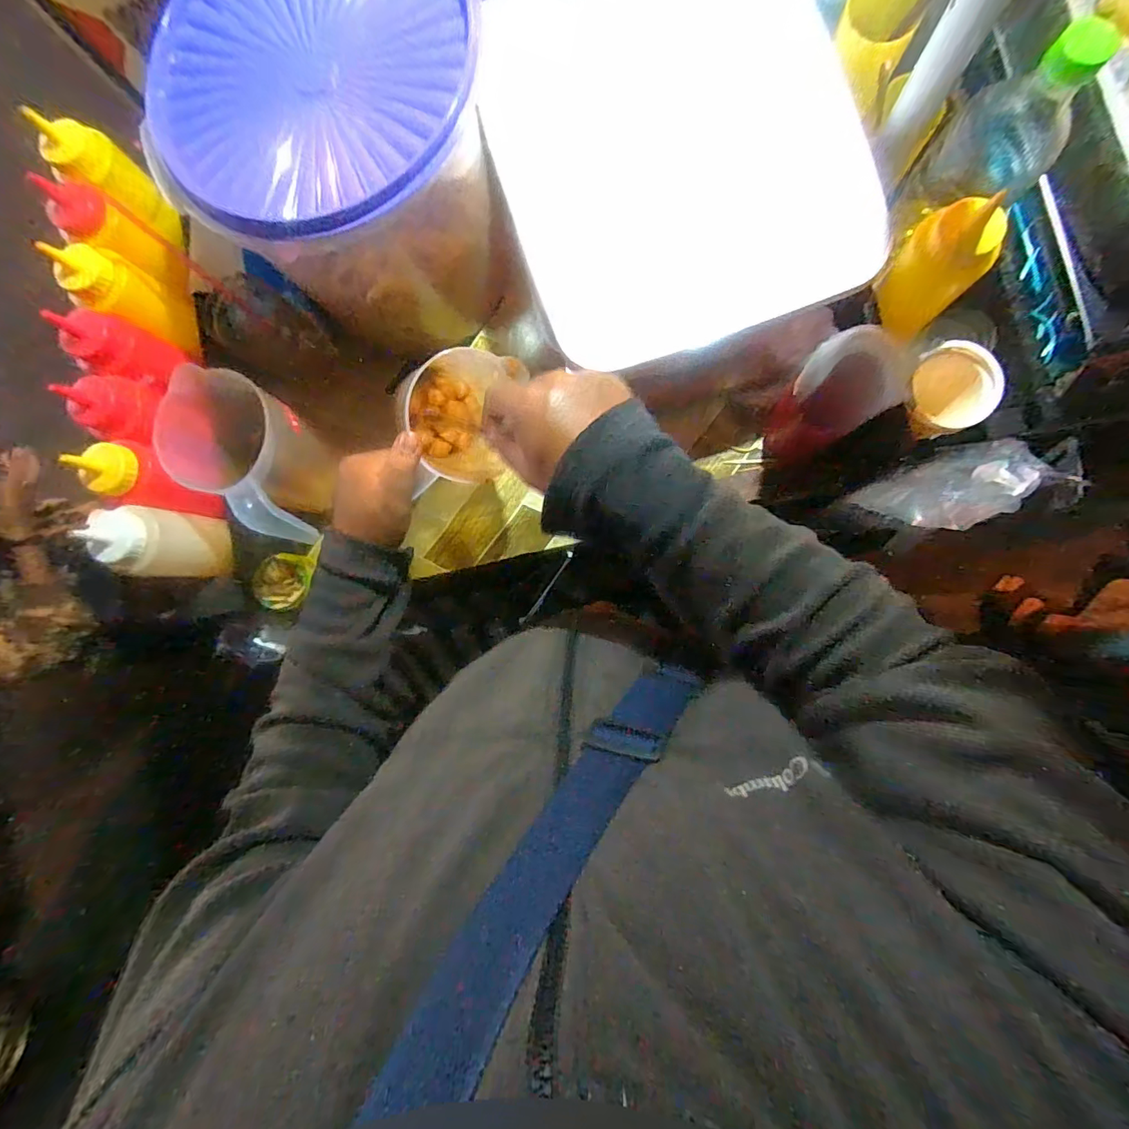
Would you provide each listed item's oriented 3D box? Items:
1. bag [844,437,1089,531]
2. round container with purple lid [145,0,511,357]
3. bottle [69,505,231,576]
[{"bbox_3d":[0.352,-0.069,0.441,0.159,0.050,0.070,-13,85,6],"label":"bag"},{"bbox_3d":[-0.171,-0.355,0.456,0.229,0.220,0.243,0,87,7],"label":"round container with purple lid"},{"bbox_3d":[-0.358,-0.017,0.453,0.055,0.106,0.057,-2,86,7],"label":"bottle"}]

